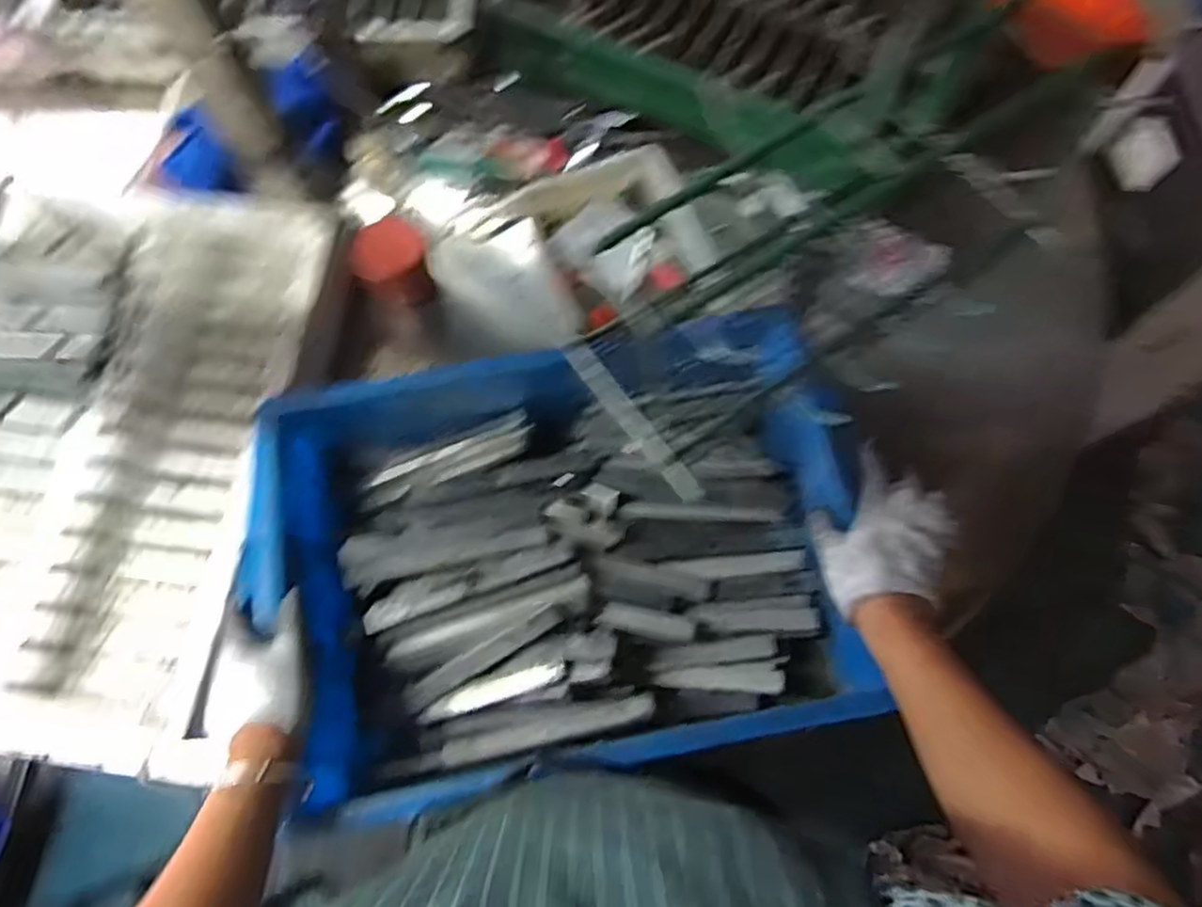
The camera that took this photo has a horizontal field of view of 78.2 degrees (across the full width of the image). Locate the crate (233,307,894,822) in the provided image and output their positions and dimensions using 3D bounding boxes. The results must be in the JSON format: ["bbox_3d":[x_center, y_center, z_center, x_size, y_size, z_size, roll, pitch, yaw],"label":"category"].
[{"bbox_3d":[-0.037,0.093,0.665,0.477,0.166,0.343,-8,72,-3],"label":"crate"}]

